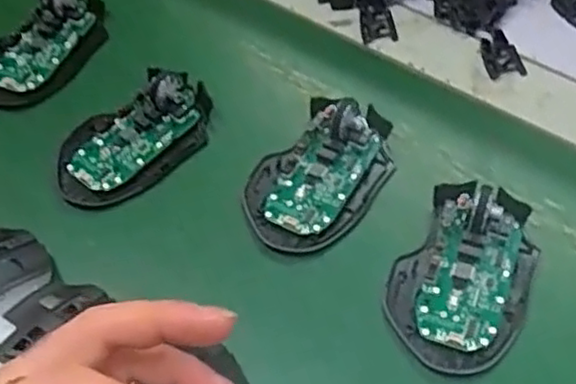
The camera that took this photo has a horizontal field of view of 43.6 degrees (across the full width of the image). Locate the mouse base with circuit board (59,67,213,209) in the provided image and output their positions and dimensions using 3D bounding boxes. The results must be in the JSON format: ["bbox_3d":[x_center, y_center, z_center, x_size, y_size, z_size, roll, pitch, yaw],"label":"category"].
[{"bbox_3d":[-0.103,-0.037,0.486,0.113,0.032,0.066,-36,61,-17],"label":"mouse base with circuit board"}]

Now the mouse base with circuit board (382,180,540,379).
[{"bbox_3d":[0.102,0.045,0.410,0.072,0.022,0.115,25,63,20],"label":"mouse base with circuit board"}]

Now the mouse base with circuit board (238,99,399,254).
[{"bbox_3d":[0.022,-0.018,0.458,0.073,0.029,0.118,31,65,22],"label":"mouse base with circuit board"}]

